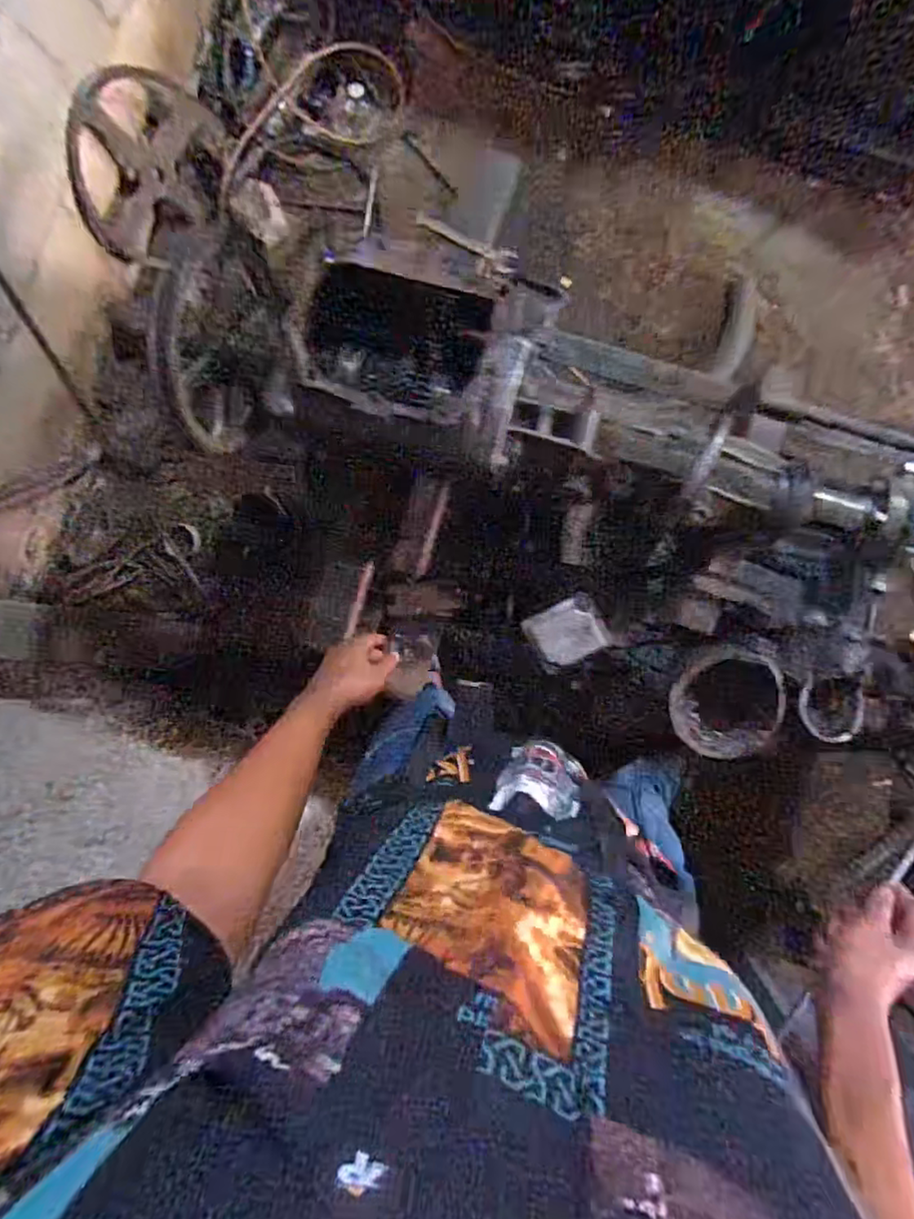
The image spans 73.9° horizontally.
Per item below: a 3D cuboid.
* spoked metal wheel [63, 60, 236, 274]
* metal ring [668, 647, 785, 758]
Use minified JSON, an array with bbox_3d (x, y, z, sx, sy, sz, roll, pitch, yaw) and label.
[{"bbox_3d":[-0.624,-0.897,1.255,0.025,0.346,0.334,27,118,23],"label":"spoked metal wheel"},{"bbox_3d":[0.307,0.107,0.693,0.118,0.026,0.130,4,107,13],"label":"metal ring"}]

